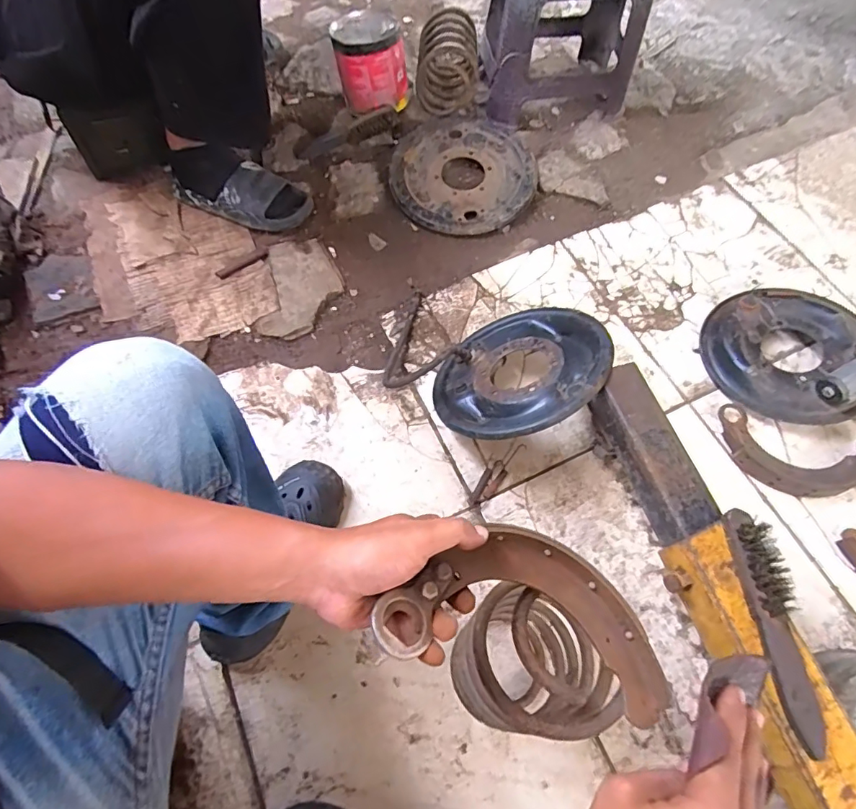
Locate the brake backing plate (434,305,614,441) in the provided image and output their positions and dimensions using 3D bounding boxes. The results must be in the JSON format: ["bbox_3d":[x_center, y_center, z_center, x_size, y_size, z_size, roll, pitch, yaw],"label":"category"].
[{"bbox_3d":[0.141,-0.052,0.749,0.259,0.028,0.266,-18,40,16],"label":"brake backing plate"}]

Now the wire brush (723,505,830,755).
[{"bbox_3d":[0.362,0.226,0.517,0.035,0.046,0.227,-4,64,-1],"label":"wire brush"}]

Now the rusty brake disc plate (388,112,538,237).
[{"bbox_3d":[0.072,-0.491,1.063,0.294,0.057,0.312,-1,64,2],"label":"rusty brake disc plate"}]

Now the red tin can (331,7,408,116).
[{"bbox_3d":[-0.128,-0.765,1.122,0.152,0.153,0.163,-8,64,-3],"label":"red tin can"}]

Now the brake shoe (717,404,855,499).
[{"bbox_3d":[0.570,0.079,0.775,0.224,0.033,0.121,20,67,12],"label":"brake shoe"}]

